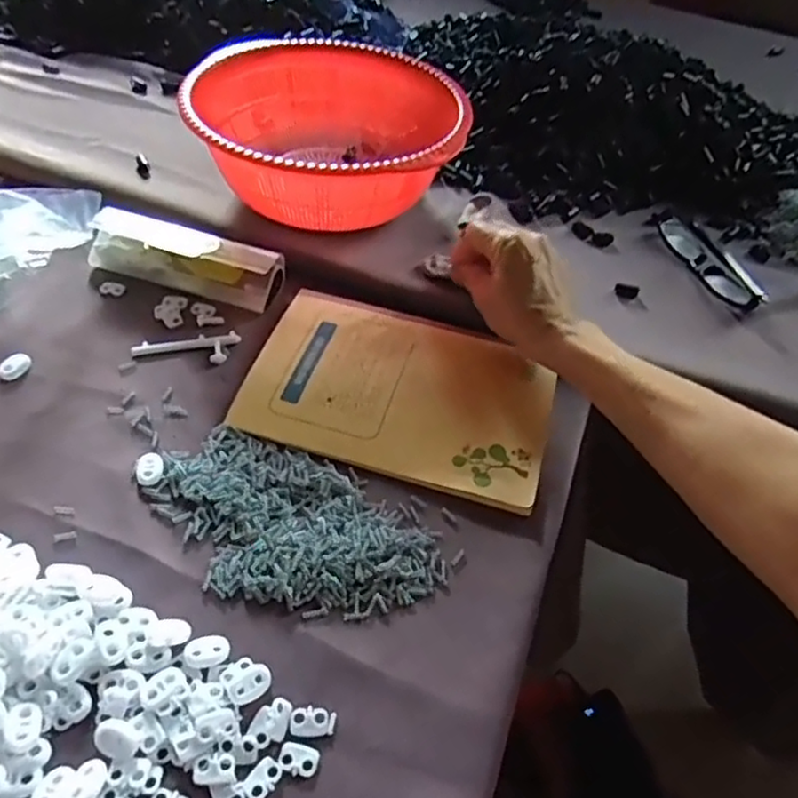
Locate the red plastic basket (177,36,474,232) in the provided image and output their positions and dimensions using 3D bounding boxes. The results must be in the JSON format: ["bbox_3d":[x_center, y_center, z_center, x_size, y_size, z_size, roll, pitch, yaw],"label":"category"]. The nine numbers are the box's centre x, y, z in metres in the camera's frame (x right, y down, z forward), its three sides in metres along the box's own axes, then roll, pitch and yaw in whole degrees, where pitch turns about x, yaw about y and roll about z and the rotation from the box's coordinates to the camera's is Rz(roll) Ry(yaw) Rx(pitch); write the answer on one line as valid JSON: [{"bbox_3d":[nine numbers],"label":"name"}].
[{"bbox_3d":[-0.058,-0.218,0.592,0.217,0.094,0.219,9,49,2],"label":"red plastic basket"}]

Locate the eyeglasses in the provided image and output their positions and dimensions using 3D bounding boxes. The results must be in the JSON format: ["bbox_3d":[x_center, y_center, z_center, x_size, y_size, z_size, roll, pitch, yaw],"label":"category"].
[{"bbox_3d":[0.265,-0.127,0.588,0.031,0.022,0.140,-10,51,-14],"label":"eyeglasses"}]

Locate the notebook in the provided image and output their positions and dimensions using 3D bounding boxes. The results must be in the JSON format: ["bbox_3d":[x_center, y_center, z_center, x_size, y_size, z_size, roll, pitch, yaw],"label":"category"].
[{"bbox_3d":[0.002,-0.009,0.471,0.205,0.010,0.138,17,50,8],"label":"notebook"}]

